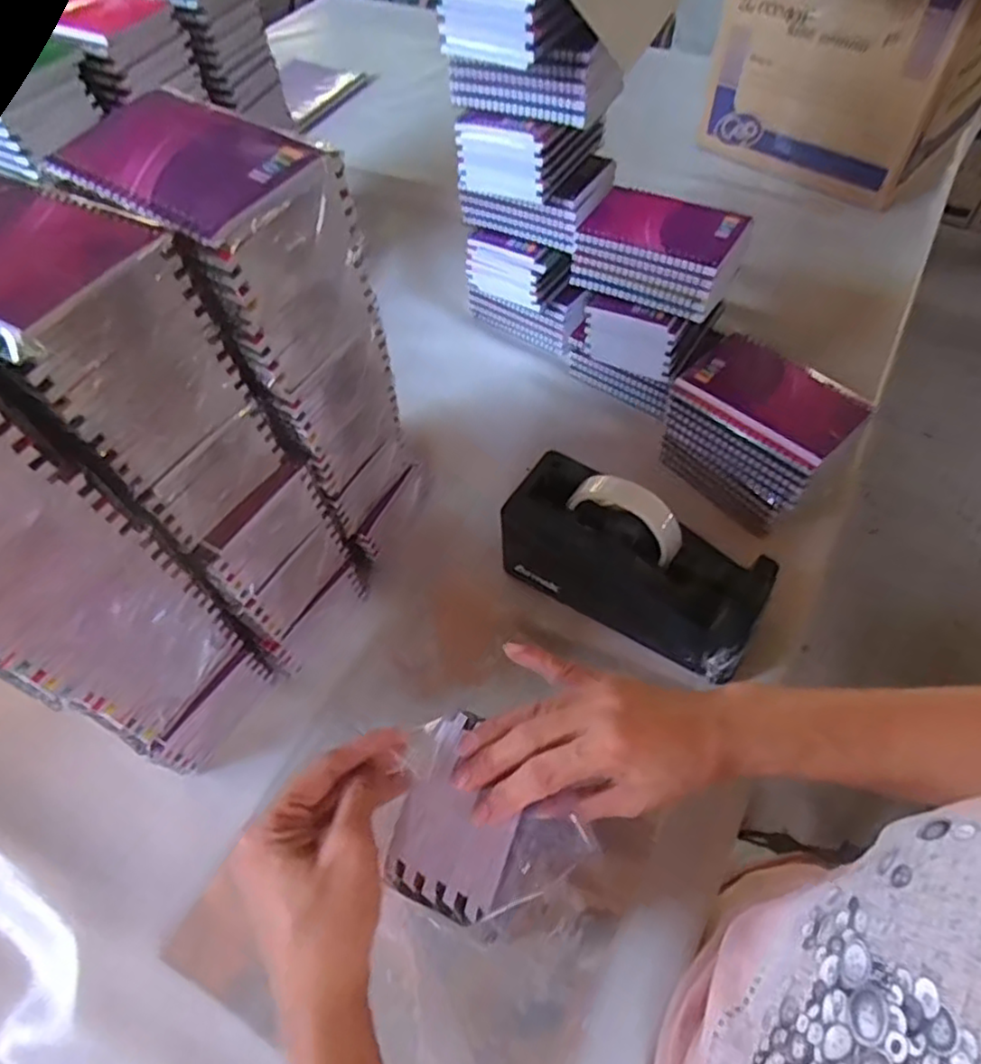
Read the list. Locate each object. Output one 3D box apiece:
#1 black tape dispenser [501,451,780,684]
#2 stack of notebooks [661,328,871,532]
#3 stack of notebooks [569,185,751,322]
[{"bbox_3d":[0.111,0.022,0.522,0.202,0.122,0.081,26,60,18],"label":"black tape dispenser"},{"bbox_3d":[0.222,-0.082,0.576,0.135,0.113,0.093,38,65,24],"label":"stack of notebooks"},{"bbox_3d":[0.151,-0.253,0.595,0.140,0.061,0.090,22,59,16],"label":"stack of notebooks"}]

